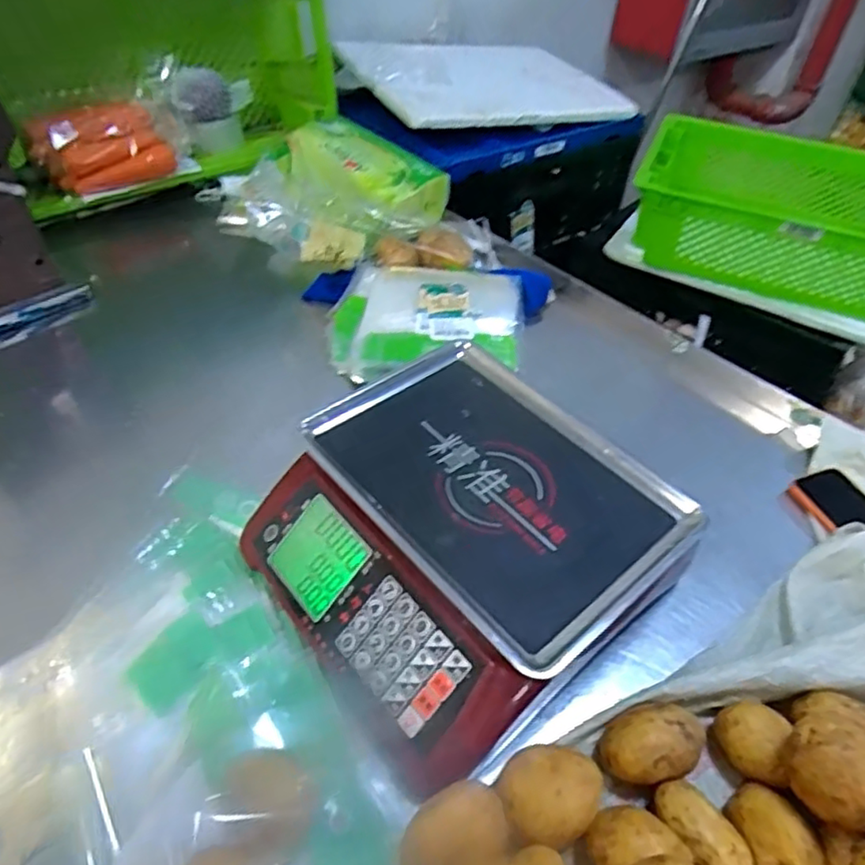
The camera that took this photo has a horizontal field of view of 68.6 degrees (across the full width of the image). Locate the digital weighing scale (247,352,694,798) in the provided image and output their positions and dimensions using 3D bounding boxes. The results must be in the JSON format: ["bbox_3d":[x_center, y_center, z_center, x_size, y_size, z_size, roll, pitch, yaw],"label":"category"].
[{"bbox_3d":[0.023,0.098,0.629,0.324,0.122,0.327,-29,54,-28],"label":"digital weighing scale"}]

